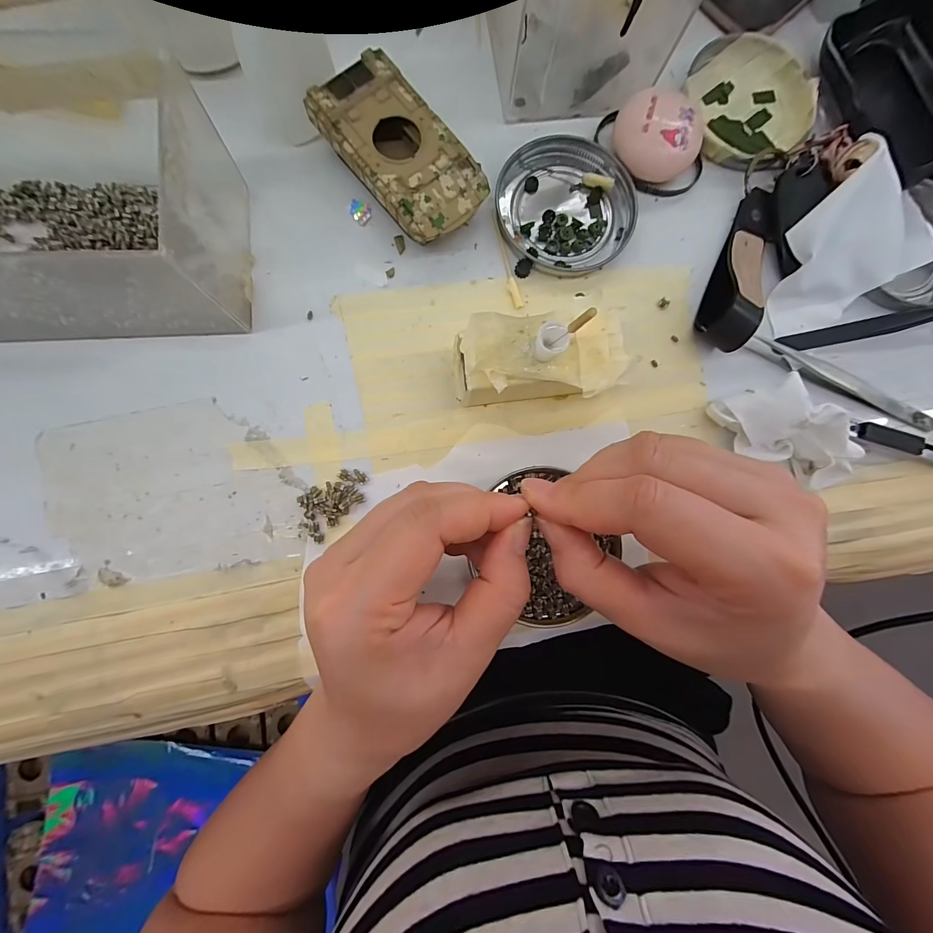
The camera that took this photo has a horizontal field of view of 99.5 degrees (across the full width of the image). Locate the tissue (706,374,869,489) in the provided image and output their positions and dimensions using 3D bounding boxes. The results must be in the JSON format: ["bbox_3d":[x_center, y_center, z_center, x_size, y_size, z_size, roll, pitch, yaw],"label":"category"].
[{"bbox_3d":[0.173,-0.020,0.211,0.075,0.025,0.037,28,84,-1],"label":"tissue"}]

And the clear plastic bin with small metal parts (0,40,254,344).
[{"bbox_3d":[-0.203,-0.115,0.177,0.180,0.069,0.100,-1,85,-3],"label":"clear plastic bin with small metal parts"}]

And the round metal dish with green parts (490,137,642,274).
[{"bbox_3d":[0.057,-0.150,0.226,0.076,0.008,0.075,0,85,-3],"label":"round metal dish with green parts"}]

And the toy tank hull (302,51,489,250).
[{"bbox_3d":[-0.035,-0.162,0.212,0.053,0.025,0.094,-41,89,-6],"label":"toy tank hull"}]

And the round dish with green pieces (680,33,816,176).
[{"bbox_3d":[0.168,-0.222,0.239,0.077,0.013,0.077,0,85,-3],"label":"round dish with green pieces"}]

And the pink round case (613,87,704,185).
[{"bbox_3d":[0.106,-0.183,0.223,0.048,0.024,0.039,28,84,-1],"label":"pink round case"}]

